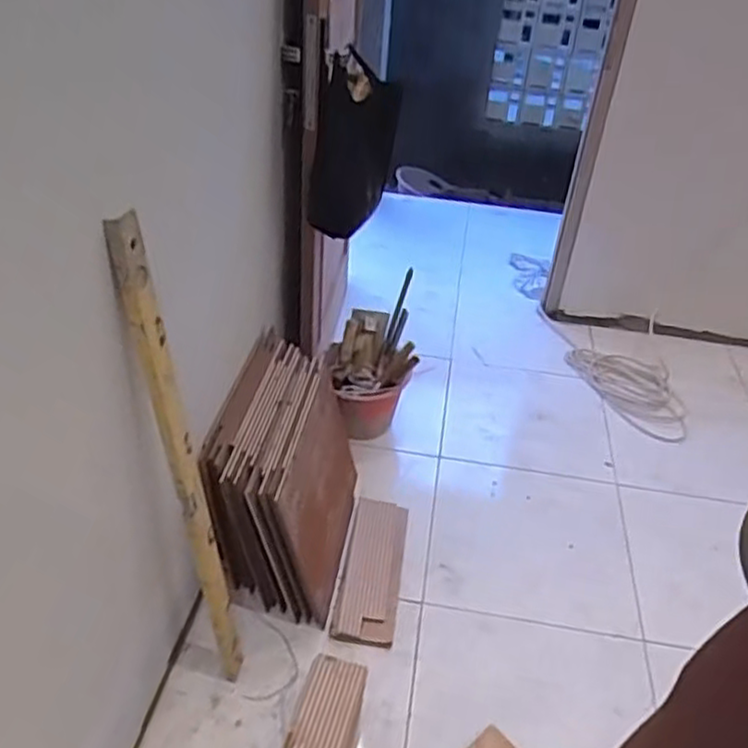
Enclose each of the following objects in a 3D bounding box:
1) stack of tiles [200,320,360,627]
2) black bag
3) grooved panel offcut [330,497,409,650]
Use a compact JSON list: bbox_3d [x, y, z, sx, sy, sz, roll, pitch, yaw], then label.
[{"bbox_3d":[-0.191,0.231,1.645,0.272,0.408,0.496,8,36,4],"label":"stack of tiles"},{"bbox_3d":[-0.050,-0.505,1.624,0.174,0.346,0.137,11,36,8],"label":"black bag"},{"bbox_3d":[-0.002,0.460,1.688,0.134,0.028,0.408,16,36,-2],"label":"grooved panel offcut"}]

